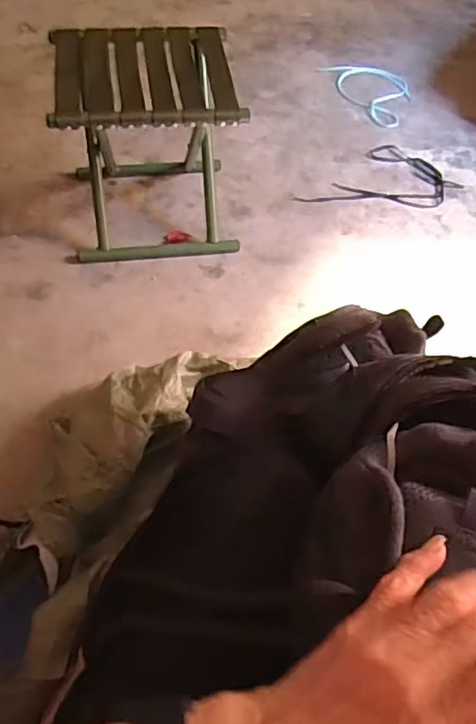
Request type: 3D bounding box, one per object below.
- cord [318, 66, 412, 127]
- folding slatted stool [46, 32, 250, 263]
[{"bbox_3d":[0.347,-0.682,1.502,0.188,0.018,0.267,-19,59,-16],"label":"cord"},{"bbox_3d":[-0.163,-0.383,1.082,0.293,0.305,0.272,-8,56,-9],"label":"folding slatted stool"}]

